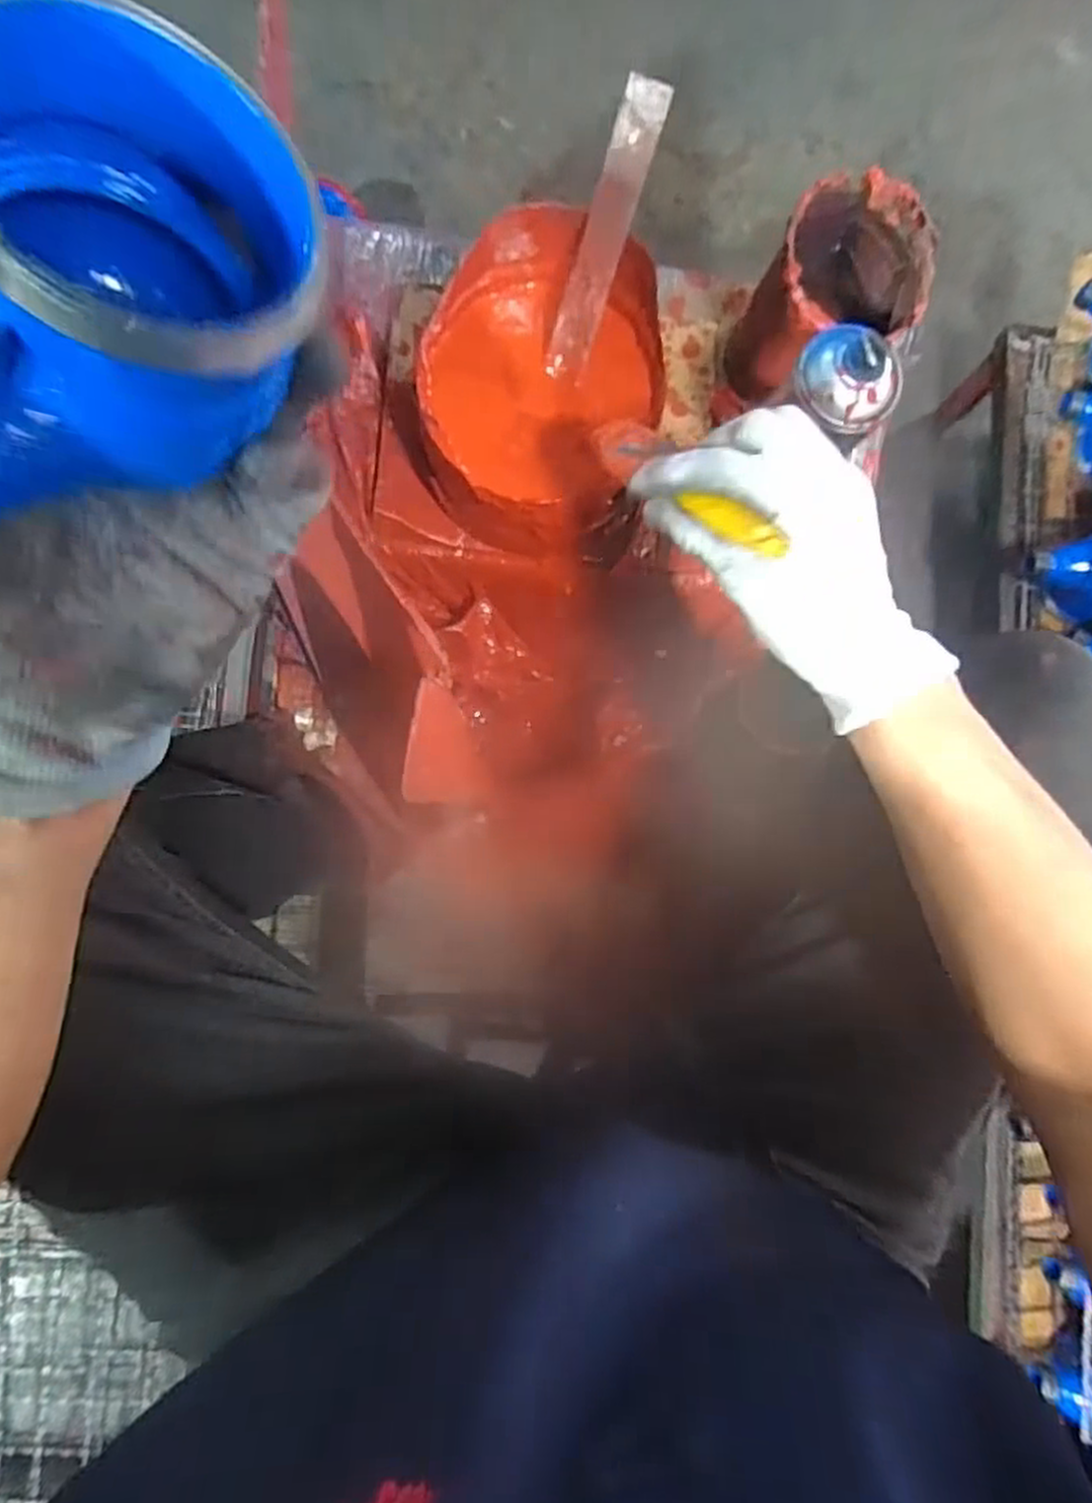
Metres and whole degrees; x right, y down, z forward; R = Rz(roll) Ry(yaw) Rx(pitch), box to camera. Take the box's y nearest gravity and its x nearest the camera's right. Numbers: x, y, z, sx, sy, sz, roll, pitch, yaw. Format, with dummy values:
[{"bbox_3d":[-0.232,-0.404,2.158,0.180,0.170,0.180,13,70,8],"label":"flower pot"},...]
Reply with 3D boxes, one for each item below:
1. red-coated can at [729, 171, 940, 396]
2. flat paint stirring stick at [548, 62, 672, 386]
[{"bbox_3d":[0.200,-0.315,0.552,0.103,0.111,0.111,0,84,-4],"label":"red-coated can"},{"bbox_3d":[0.034,-0.306,0.467,0.025,0.005,0.155,17,127,-6],"label":"flat paint stirring stick"}]

